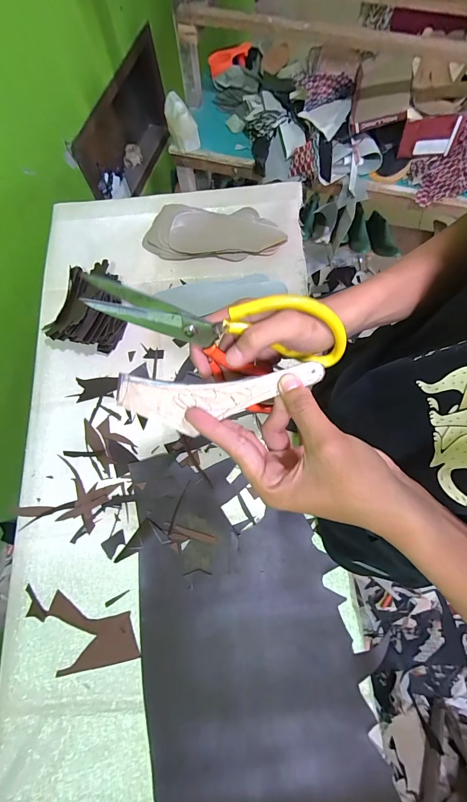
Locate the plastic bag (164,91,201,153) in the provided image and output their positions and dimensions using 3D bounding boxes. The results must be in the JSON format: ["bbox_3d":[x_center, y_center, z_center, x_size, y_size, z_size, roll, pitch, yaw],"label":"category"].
[{"bbox_3d":[-0.159,-0.828,0.969,0.075,0.103,0.129,-23,73,-4],"label":"plastic bag"}]

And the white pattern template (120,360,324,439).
[{"bbox_3d":[-0.010,0.000,0.250,0.153,0.005,0.047,-3,99,2],"label":"white pattern template"}]

